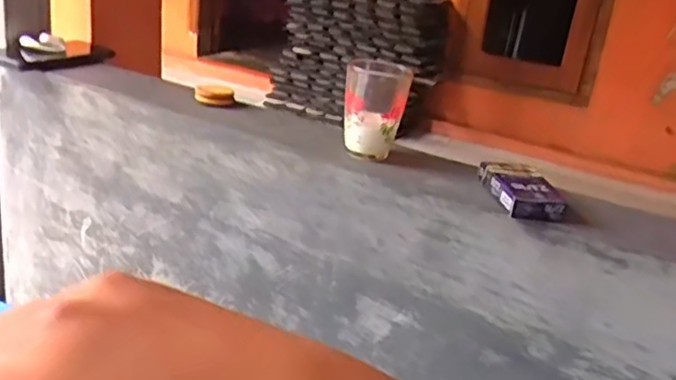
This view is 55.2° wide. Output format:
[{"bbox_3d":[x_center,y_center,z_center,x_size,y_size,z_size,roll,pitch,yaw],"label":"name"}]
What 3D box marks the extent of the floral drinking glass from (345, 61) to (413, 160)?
[{"bbox_3d":[0.040,-0.091,0.693,0.066,0.095,0.073,8,23,1],"label":"floral drinking glass"}]

